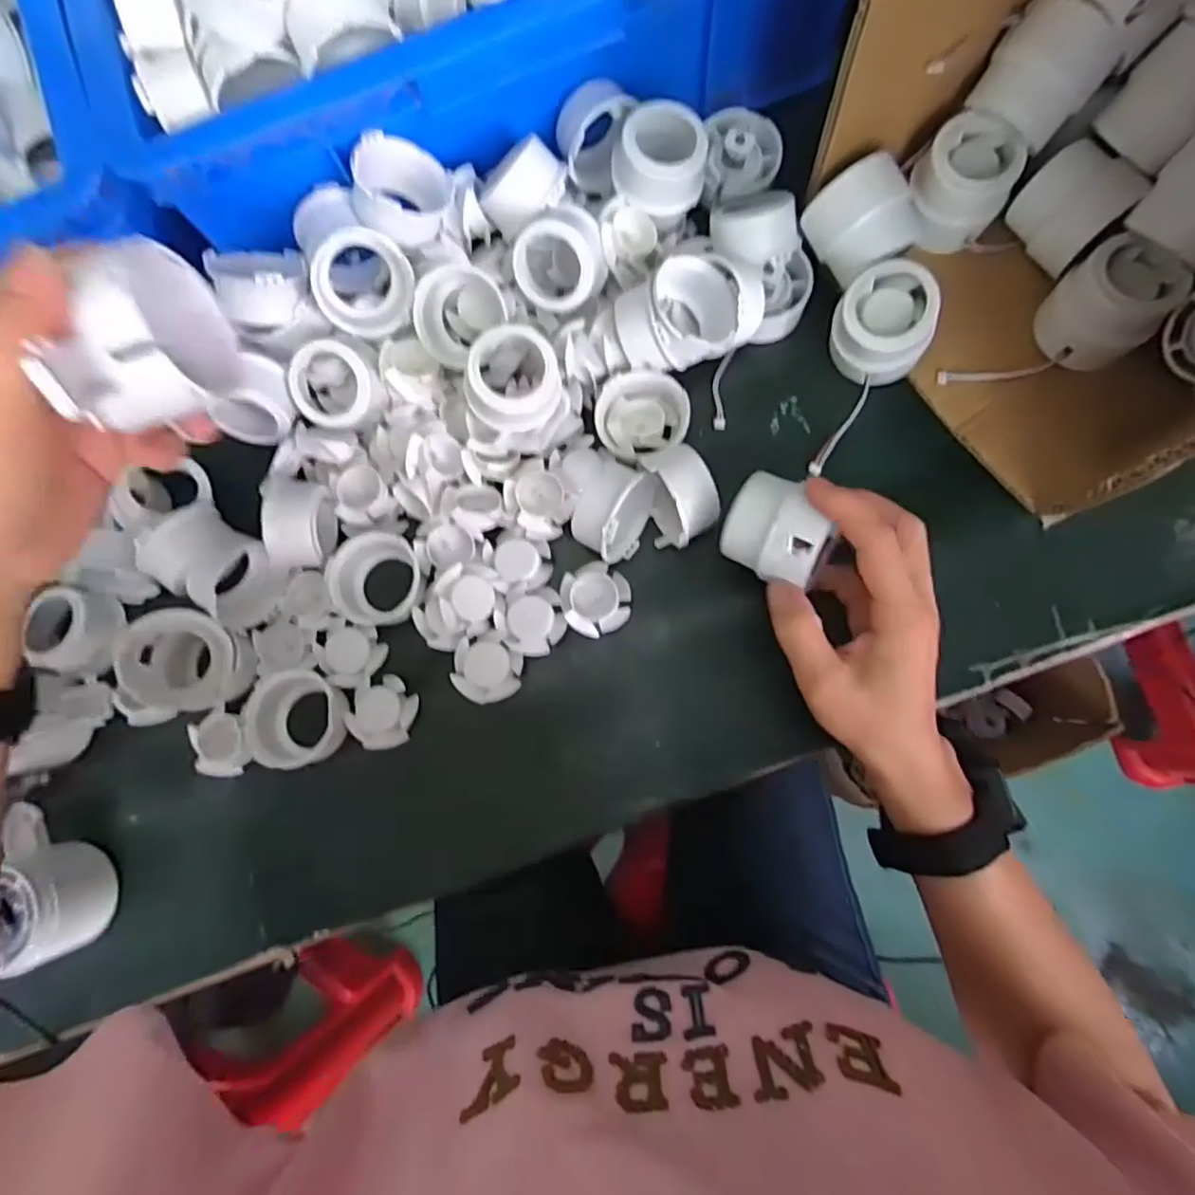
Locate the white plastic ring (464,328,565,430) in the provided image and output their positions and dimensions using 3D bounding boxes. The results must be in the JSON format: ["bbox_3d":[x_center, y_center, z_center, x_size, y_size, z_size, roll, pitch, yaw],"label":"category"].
[{"bbox_3d":[-0.045,-0.119,0.358,0.046,0.040,0.049,0,83,4],"label":"white plastic ring"}]

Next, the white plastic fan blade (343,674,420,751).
[{"bbox_3d":[-0.128,0.067,0.380,0.039,0.015,0.041,0,83,4],"label":"white plastic fan blade"}]

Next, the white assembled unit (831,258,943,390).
[{"bbox_3d":[0.162,-0.154,0.364,0.052,0.045,0.054,39,100,14],"label":"white assembled unit"}]

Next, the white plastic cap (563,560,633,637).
[{"bbox_3d":[-0.001,0.001,0.379,0.040,0.010,0.040,0,83,4],"label":"white plastic cap"}]

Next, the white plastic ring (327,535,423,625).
[{"bbox_3d":[-0.132,-0.010,0.394,0.056,0.029,0.054,0,83,4],"label":"white plastic ring"}]

